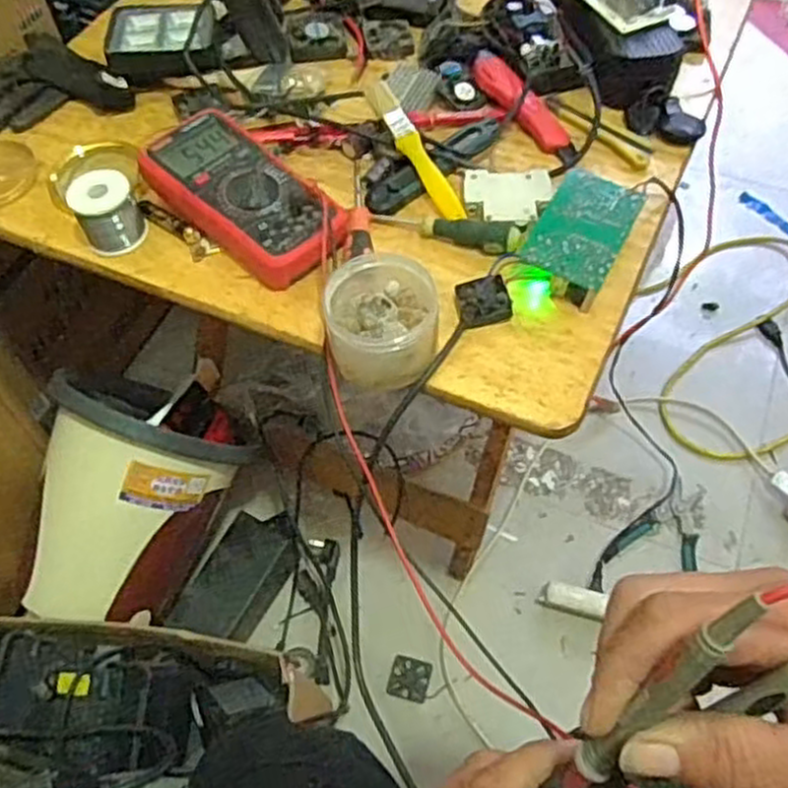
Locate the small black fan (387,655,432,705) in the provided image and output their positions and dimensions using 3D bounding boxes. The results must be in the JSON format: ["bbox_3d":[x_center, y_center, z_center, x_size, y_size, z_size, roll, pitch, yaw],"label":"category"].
[{"bbox_3d":[0.021,0.368,1.000,0.049,0.009,0.052,13,59,12],"label":"small black fan"}]

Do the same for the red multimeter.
[{"bbox_3d":[-0.122,-0.164,0.662,0.199,0.049,0.093,38,67,24],"label":"red multimeter"}]

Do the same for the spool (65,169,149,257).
[{"bbox_3d":[-0.245,-0.157,0.662,0.052,0.057,0.052,-28,60,-14],"label":"spool"}]

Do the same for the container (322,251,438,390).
[{"bbox_3d":[-0.011,-0.060,0.581,0.085,0.060,0.102,-10,57,-3],"label":"container"}]

